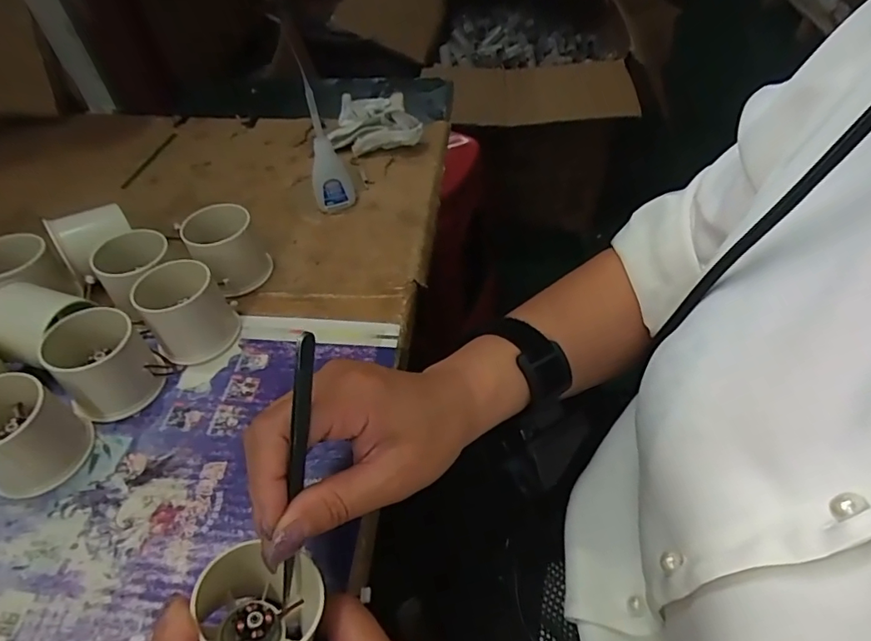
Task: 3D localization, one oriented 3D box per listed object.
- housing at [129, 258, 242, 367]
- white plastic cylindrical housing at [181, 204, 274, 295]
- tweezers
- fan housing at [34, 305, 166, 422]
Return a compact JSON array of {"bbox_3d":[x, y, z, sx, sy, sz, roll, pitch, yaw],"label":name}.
[{"bbox_3d":[-0.173,-0.008,0.355,0.053,0.048,0.055,-31,55,-24],"label":"housing"},{"bbox_3d":[-0.161,-0.056,0.397,0.051,0.050,0.052,-1,48,1],"label":"white plastic cylindrical housing"},{"bbox_3d":[-0.059,0.067,0.215,0.004,0.133,0.008,15,20,14],"label":"tweezers"},{"bbox_3d":[-0.212,0.027,0.326,0.054,0.049,0.052,36,58,28],"label":"fan housing"}]

